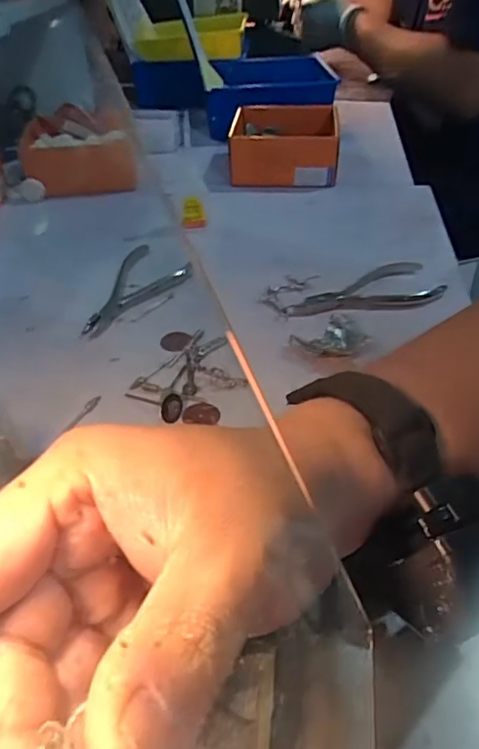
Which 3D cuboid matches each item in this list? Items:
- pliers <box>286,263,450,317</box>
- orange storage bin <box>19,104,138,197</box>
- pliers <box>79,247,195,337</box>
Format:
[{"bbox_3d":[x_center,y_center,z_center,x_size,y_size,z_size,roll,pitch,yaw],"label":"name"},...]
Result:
[{"bbox_3d":[0.098,-0.064,0.447,0.127,0.007,0.055,-15,42,-16],"label":"pliers"},{"bbox_3d":[-0.180,-0.253,0.637,0.116,0.063,0.122,-9,41,-9],"label":"orange storage bin"},{"bbox_3d":[-0.076,-0.069,0.456,0.061,0.007,0.127,4,40,6],"label":"pliers"}]

